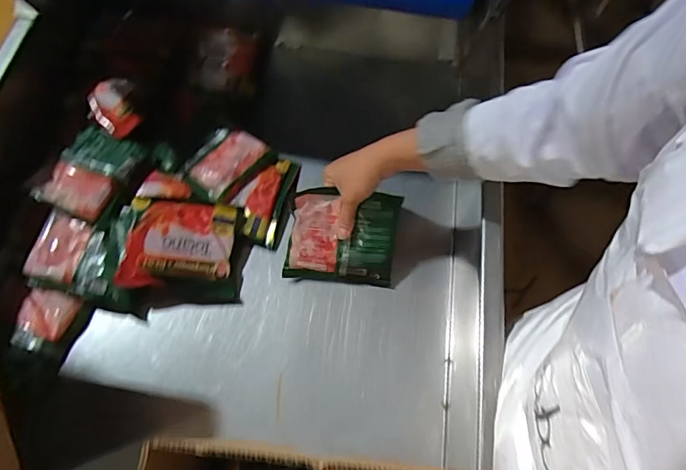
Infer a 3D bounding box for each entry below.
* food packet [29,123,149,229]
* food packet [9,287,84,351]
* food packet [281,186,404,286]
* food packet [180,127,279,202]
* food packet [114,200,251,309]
[{"bbox_3d":[-0.348,-0.091,0.627,0.099,0.043,0.134,16,66,5],"label":"food packet"},{"bbox_3d":[-0.372,0.108,0.580,0.064,0.026,0.073,11,66,3],"label":"food packet"},{"bbox_3d":[-0.001,0.004,0.615,0.140,0.016,0.131,7,108,-1],"label":"food packet"},{"bbox_3d":[-0.172,-0.106,0.680,0.086,0.024,0.119,40,71,15],"label":"food packet"},{"bbox_3d":[-0.210,0.025,0.619,0.155,0.034,0.135,2,77,-20],"label":"food packet"}]

